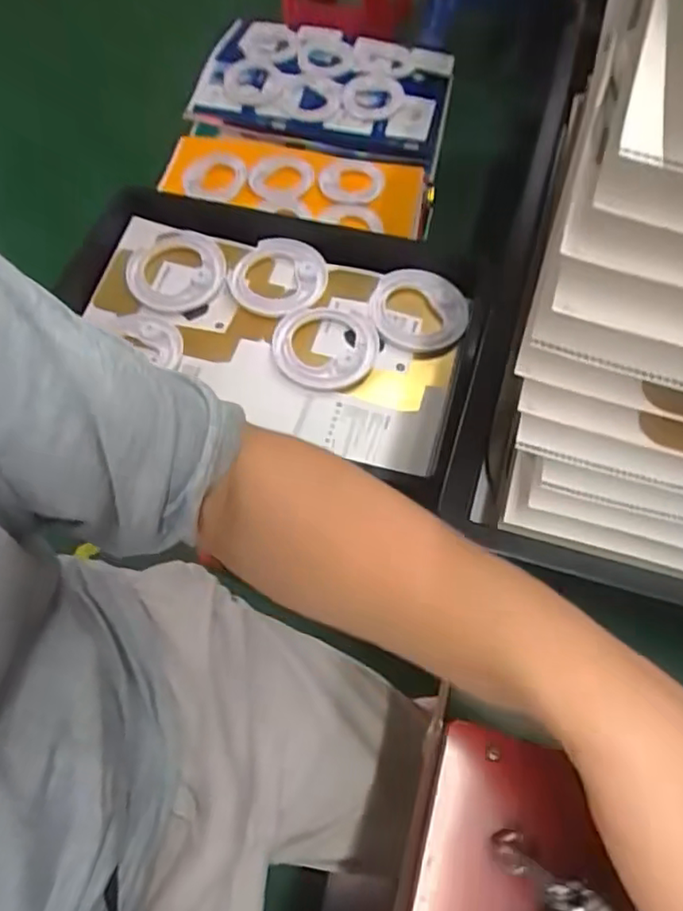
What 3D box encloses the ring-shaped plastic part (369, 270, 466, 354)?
[{"bbox_3d":[0.108,-0.196,0.861,0.132,0.030,0.126,0,62,1],"label":"ring-shaped plastic part"}]

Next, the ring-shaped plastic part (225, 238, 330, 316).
[{"bbox_3d":[-0.088,-0.250,0.872,0.127,0.025,0.121,0,62,1],"label":"ring-shaped plastic part"}]

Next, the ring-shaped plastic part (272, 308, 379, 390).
[{"bbox_3d":[-0.022,-0.144,0.819,0.134,0.027,0.123,0,62,1],"label":"ring-shaped plastic part"}]

